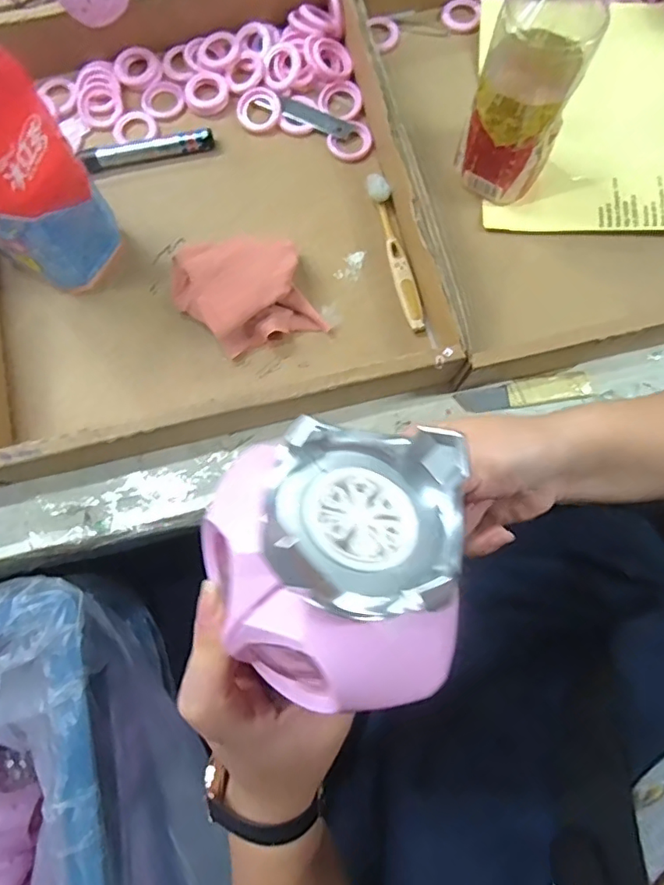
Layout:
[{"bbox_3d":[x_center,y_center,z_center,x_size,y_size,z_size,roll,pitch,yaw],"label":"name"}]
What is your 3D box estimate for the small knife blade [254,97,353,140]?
[{"bbox_3d":[-0.023,-0.280,0.468,0.084,0.005,0.017,22,84,-1],"label":"small knife blade"}]

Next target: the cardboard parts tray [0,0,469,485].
[{"bbox_3d":[-0.114,-0.186,0.428,0.347,0.053,0.366,-13,79,-2],"label":"cardboard parts tray"}]

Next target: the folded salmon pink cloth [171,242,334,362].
[{"bbox_3d":[-0.068,-0.118,0.429,0.099,0.028,0.086,-18,79,-3],"label":"folded salmon pink cloth"}]

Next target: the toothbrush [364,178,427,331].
[{"bbox_3d":[0.051,-0.154,0.443,0.017,0.009,0.138,-12,79,-2],"label":"toothbrush"}]

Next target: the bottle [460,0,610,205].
[{"bbox_3d":[0.139,-0.253,0.376,0.064,0.183,0.072,24,80,5],"label":"bottle"}]

